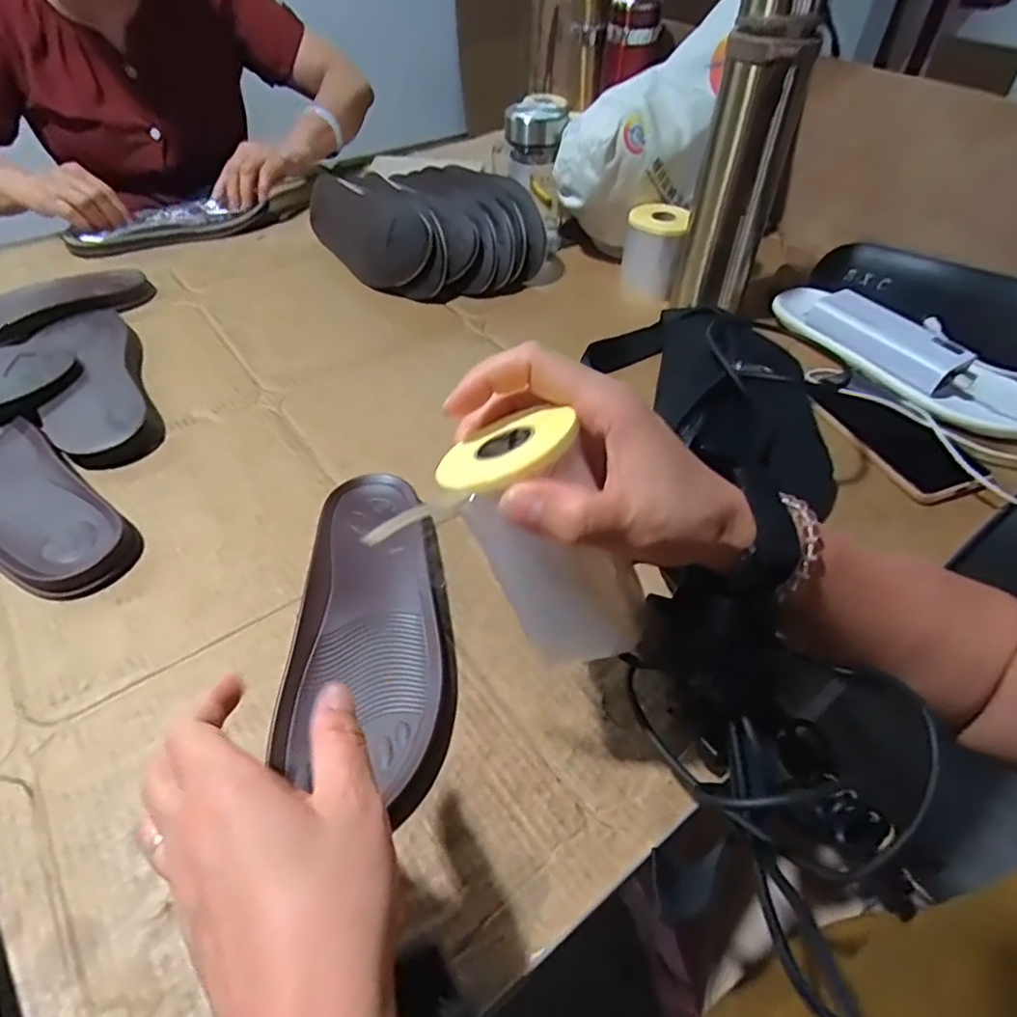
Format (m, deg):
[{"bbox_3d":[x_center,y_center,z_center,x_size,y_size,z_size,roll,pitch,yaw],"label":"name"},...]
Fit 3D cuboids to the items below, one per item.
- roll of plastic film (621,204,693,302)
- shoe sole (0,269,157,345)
[{"bbox_3d":[0.170,-0.302,0.717,0.067,0.091,0.063,11,47,8],"label":"roll of plastic film"},{"bbox_3d":[-0.520,-0.211,0.655,0.251,0.022,0.076,-33,56,-29],"label":"shoe sole"}]

